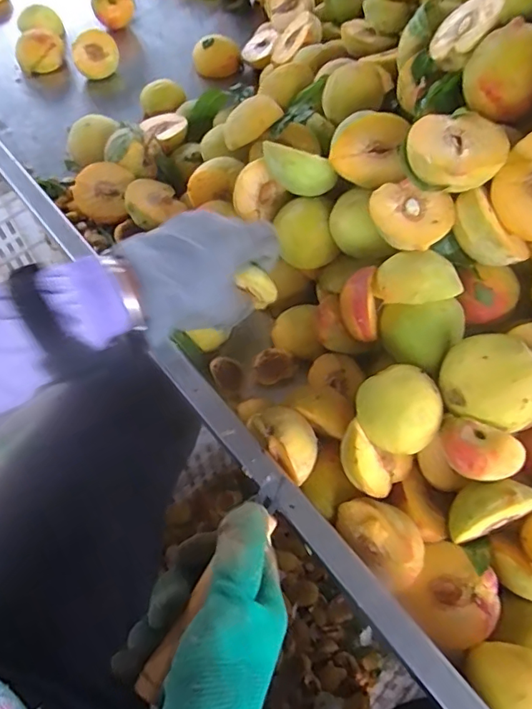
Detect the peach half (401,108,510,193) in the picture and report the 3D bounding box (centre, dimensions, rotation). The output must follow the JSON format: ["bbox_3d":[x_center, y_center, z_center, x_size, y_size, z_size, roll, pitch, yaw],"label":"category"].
[{"bbox_3d":[0.134,-0.147,0.355,0.067,0.025,0.072,1,61,-1],"label":"peach half"}]

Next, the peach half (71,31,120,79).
[{"bbox_3d":[-0.224,-0.396,0.657,0.056,0.039,0.041,-9,62,-6],"label":"peach half"}]

